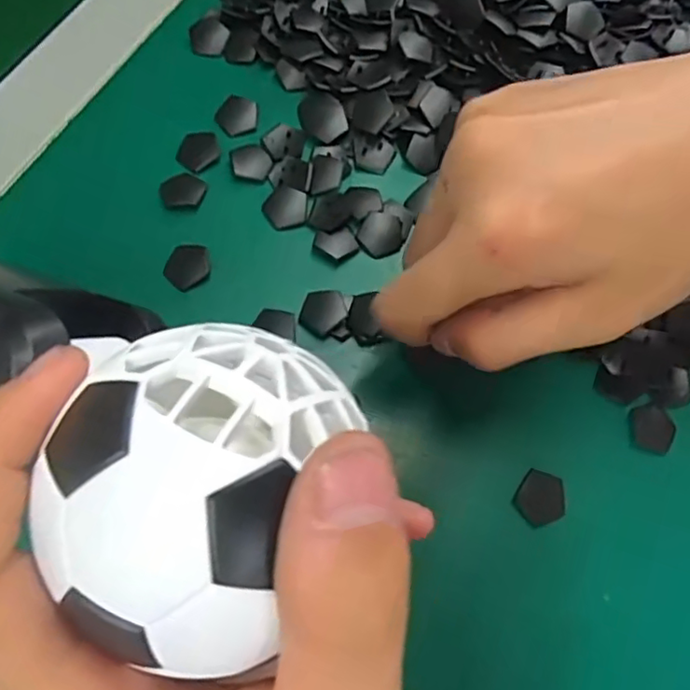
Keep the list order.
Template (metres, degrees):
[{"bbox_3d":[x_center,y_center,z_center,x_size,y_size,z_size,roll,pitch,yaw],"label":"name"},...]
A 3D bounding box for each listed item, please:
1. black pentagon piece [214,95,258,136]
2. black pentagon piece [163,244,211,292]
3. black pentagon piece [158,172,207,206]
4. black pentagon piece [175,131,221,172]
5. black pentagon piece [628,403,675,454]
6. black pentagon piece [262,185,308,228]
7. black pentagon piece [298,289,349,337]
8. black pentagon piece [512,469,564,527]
[{"bbox_3d":[-0.049,-0.105,0.277,0.019,0.004,0.019,-15,71,-7],"label":"black pentagon piece"},{"bbox_3d":[-0.064,-0.033,0.248,0.018,0.004,0.020,-27,73,-11],"label":"black pentagon piece"},{"bbox_3d":[-0.070,-0.067,0.261,0.020,0.004,0.016,-2,70,-2],"label":"black pentagon piece"},{"bbox_3d":[-0.065,-0.086,0.270,0.019,0.004,0.019,40,74,12],"label":"black pentagon piece"},{"bbox_3d":[0.118,0.032,0.236,0.018,0.004,0.018,23,71,6],"label":"black pentagon piece"},{"bbox_3d":[-0.026,-0.059,0.262,0.018,0.004,0.020,-1,70,-2],"label":"black pentagon piece"},{"bbox_3d":[-0.008,-0.014,0.244,0.018,0.004,0.019,20,70,5],"label":"black pentagon piece"},{"bbox_3d":[0.072,0.056,0.224,0.017,0.004,0.019,34,72,10],"label":"black pentagon piece"}]

